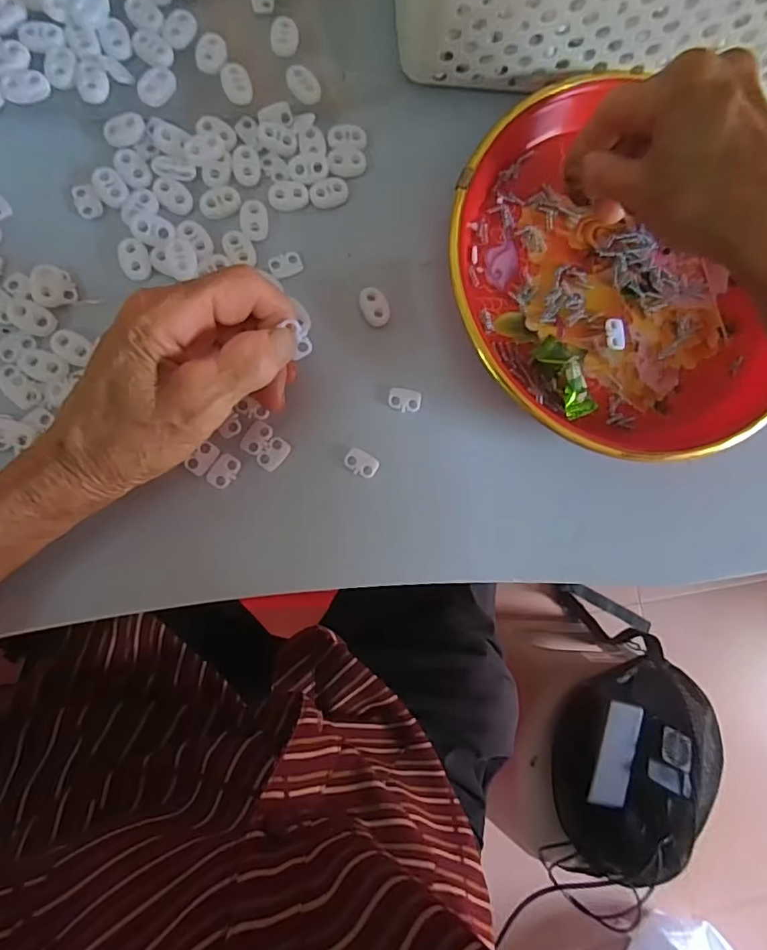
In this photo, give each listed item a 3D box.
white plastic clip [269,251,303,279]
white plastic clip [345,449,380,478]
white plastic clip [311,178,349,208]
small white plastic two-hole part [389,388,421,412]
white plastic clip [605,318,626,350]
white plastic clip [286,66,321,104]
[{"bbox_3d":[-0.054,-0.117,0.297,0.018,0.004,0.012,-26,90,-10],"label":"white plastic clip"},{"bbox_3d":[-0.012,-0.006,0.292,0.018,0.004,0.013,28,81,-6],"label":"white plastic clip"},{"bbox_3d":[-0.031,-0.159,0.302,0.022,0.004,0.014,-21,89,-10],"label":"white plastic clip"},{"bbox_3d":[0.012,-0.042,0.299,0.018,0.004,0.013,3,85,-9],"label":"small white plastic two-hole part"},{"bbox_3d":[0.137,-0.082,0.314,0.013,0.004,0.018,-4,86,-10],"label":"white plastic clip"},{"bbox_3d":[-0.044,-0.215,0.296,0.020,0.009,0.013,38,80,-4],"label":"white plastic clip"}]

